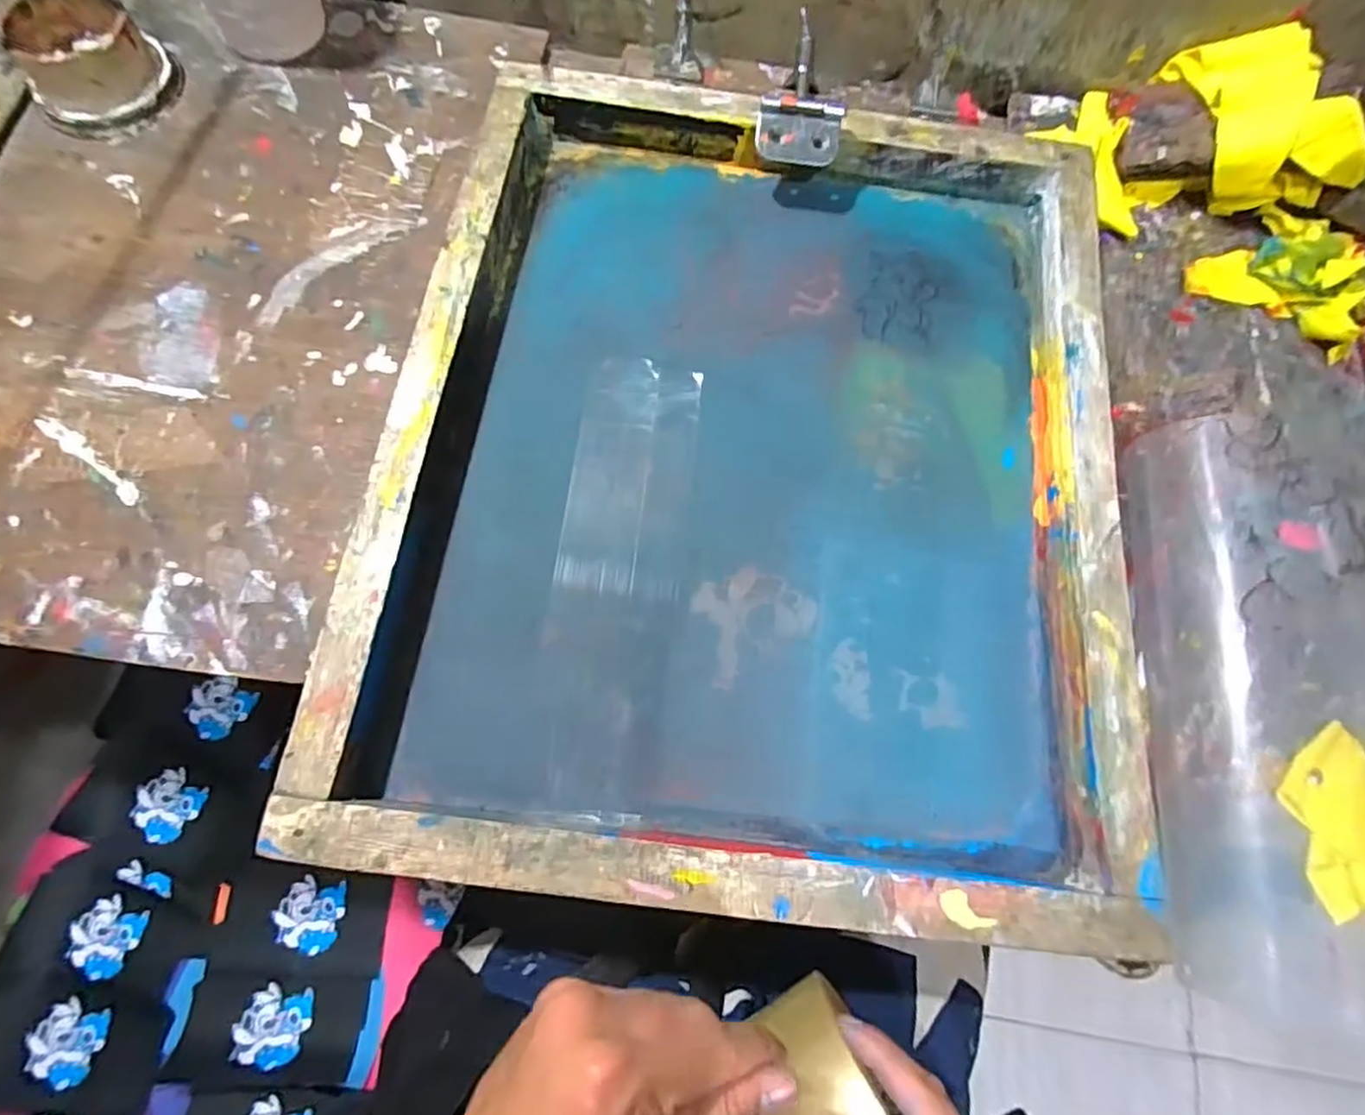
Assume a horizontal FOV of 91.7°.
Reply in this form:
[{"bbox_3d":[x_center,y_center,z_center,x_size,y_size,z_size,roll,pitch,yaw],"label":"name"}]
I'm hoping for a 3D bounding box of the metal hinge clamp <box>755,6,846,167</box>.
[{"bbox_3d":[0.090,-0.349,0.500,0.061,0.028,0.110,7,72,-1],"label":"metal hinge clamp"}]

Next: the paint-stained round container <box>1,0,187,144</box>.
[{"bbox_3d":[-0.453,-0.381,0.504,0.103,0.045,0.110,0,74,-2],"label":"paint-stained round container"}]

